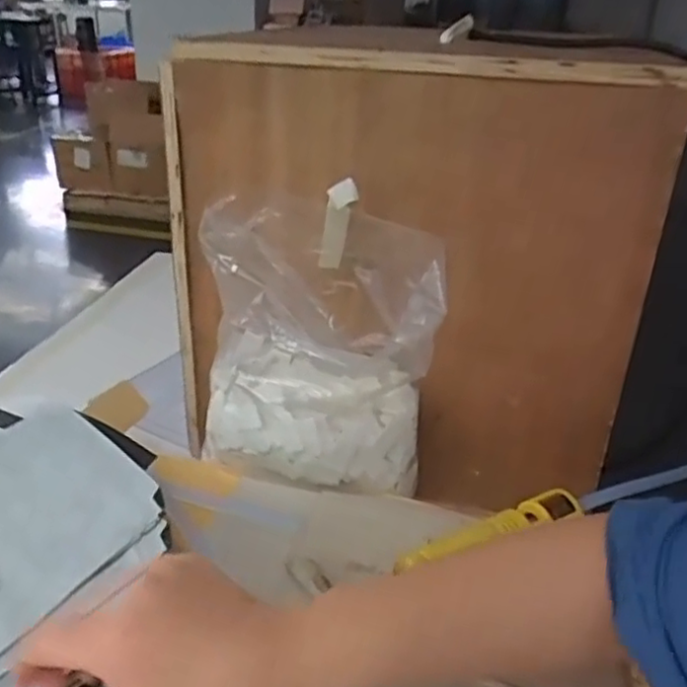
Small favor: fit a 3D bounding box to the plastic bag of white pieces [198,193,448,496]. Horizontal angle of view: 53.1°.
[{"bbox_3d":[-0.023,0.005,0.580,0.187,0.224,0.122,1,28,-4],"label":"plastic bag of white pieces"}]

